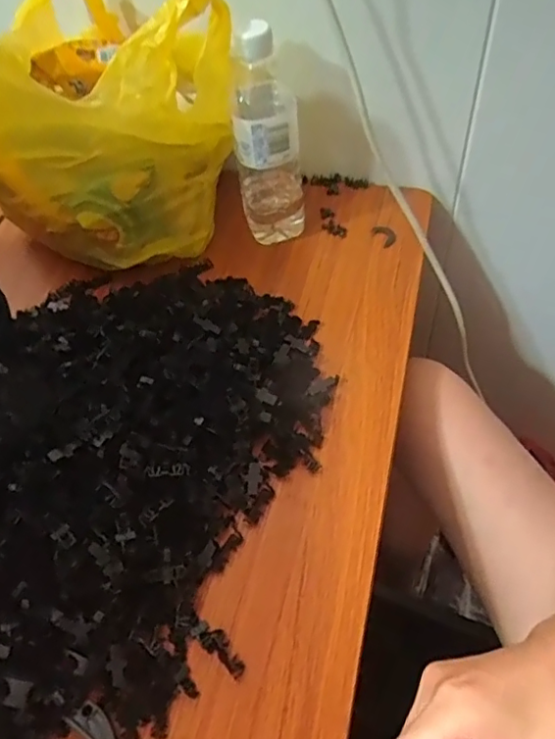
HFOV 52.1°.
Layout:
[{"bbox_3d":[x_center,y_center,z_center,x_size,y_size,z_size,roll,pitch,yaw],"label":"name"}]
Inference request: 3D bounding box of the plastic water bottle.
[{"bbox_3d":[-0.009,-0.220,0.554,0.061,0.208,0.066,-5,55,1],"label":"plastic water bottle"}]

